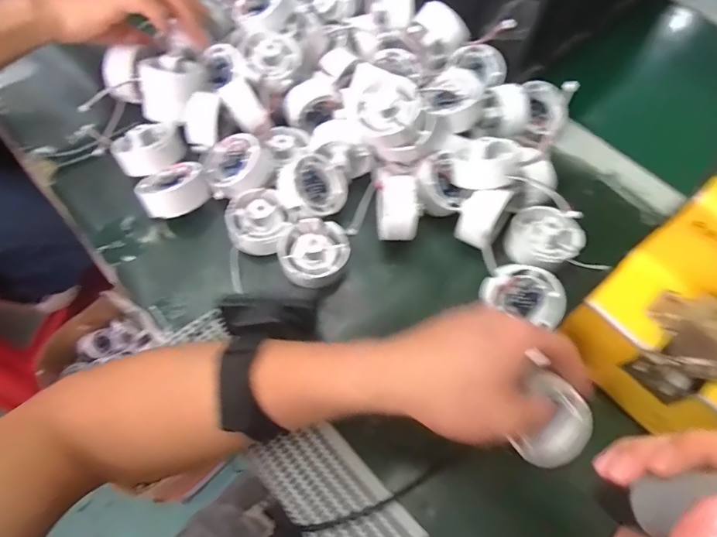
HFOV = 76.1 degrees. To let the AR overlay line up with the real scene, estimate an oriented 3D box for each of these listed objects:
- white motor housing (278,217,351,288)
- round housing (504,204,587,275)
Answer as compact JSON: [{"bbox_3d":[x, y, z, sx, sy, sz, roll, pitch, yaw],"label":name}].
[{"bbox_3d":[-0.038,-0.016,0.382,0.059,0.032,0.055,1,63,-2],"label":"white motor housing"},{"bbox_3d":[0.159,-0.026,0.393,0.057,0.035,0.055,42,69,17],"label":"round housing"}]

